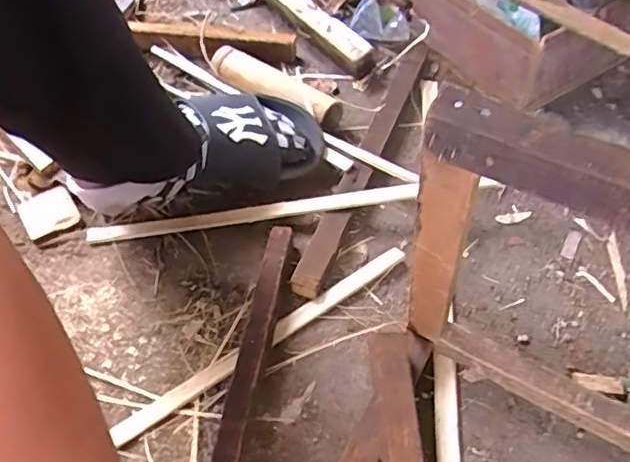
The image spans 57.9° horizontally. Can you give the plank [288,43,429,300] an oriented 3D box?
[{"bbox_3d":[0.063,-0.093,0.675,0.035,0.033,0.417,17,56,16],"label":"plank"}]

